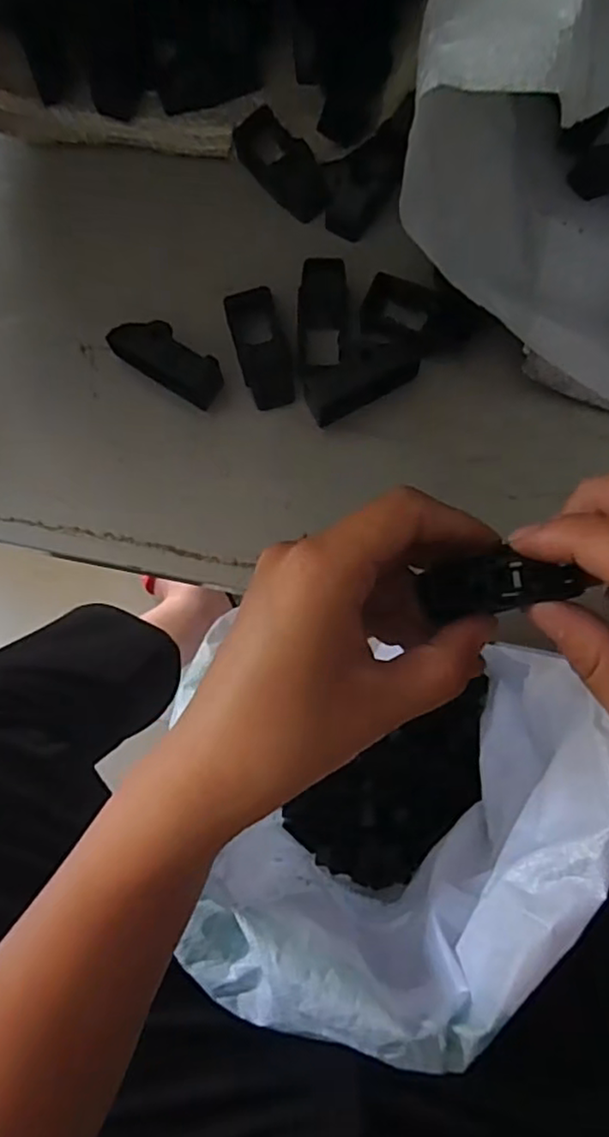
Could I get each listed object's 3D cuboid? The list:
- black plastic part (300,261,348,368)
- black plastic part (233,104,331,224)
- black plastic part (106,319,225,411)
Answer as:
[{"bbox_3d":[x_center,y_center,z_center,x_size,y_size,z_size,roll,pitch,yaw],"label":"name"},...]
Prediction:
[{"bbox_3d":[0.008,-0.113,0.288,0.021,0.013,0.042,-1,80,2],"label":"black plastic part"},{"bbox_3d":[-0.010,-0.189,0.303,0.021,0.014,0.053,-37,81,-5],"label":"black plastic part"},{"bbox_3d":[-0.060,-0.091,0.284,0.050,0.015,0.021,30,85,-9],"label":"black plastic part"}]

